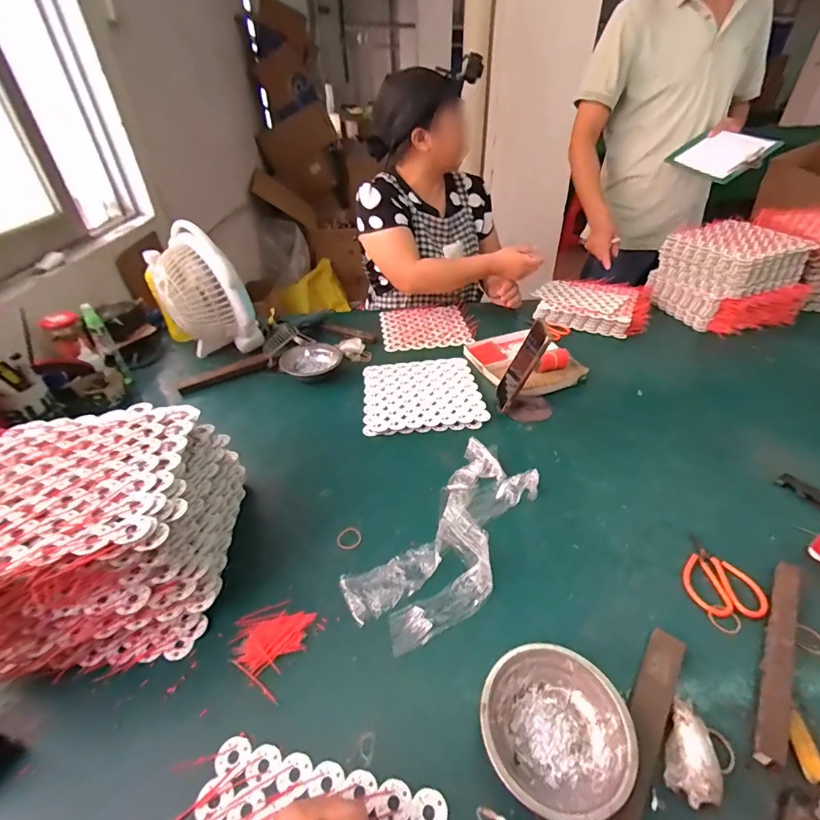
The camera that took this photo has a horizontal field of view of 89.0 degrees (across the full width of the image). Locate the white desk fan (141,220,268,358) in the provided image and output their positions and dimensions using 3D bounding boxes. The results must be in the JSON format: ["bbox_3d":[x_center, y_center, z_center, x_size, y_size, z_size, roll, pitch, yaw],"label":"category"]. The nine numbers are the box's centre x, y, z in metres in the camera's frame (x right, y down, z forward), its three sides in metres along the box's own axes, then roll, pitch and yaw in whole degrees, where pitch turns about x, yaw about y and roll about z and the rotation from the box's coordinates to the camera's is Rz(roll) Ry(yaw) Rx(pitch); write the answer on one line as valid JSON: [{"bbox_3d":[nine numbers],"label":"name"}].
[{"bbox_3d":[-0.452,-0.251,0.914,0.175,0.255,0.196,-21,43,-21],"label":"white desk fan"}]

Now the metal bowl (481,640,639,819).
[{"bbox_3d":[0.130,0.292,0.382,0.124,0.039,0.125,-1,38,1],"label":"metal bowl"}]

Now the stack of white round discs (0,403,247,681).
[{"bbox_3d":[-0.369,0.135,0.484,0.279,0.189,0.256,-10,39,-10],"label":"stack of white round discs"}]

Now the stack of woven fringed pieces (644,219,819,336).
[{"bbox_3d":[0.785,-0.327,1.030,0.255,0.193,0.230,-11,40,-10],"label":"stack of woven fringed pieces"}]

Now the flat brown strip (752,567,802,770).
[{"bbox_3d":[0.390,0.253,0.438,0.026,0.014,0.237,25,46,31],"label":"flat brown strip"}]

